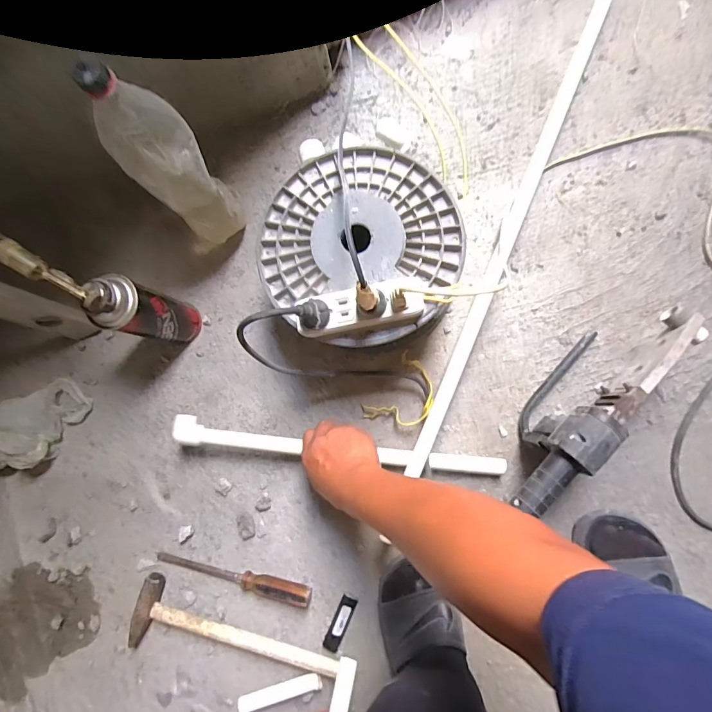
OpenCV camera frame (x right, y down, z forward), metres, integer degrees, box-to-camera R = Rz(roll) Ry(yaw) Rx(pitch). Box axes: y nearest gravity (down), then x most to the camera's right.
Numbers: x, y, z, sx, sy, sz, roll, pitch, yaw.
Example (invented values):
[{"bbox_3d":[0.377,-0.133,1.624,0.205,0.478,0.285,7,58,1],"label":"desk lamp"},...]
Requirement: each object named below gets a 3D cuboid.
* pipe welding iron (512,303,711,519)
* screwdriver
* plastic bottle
[{"bbox_3d":[0.283,0.054,0.504,0.080,0.133,0.290,43,91,9],"label":"pipe welding iron"},{"bbox_3d":[-0.181,0.321,0.593,0.234,0.036,0.033,7,87,8],"label":"screwdriver"},{"bbox_3d":[-0.210,-0.223,0.517,0.094,0.305,0.077,-37,82,4],"label":"plastic bottle"}]

